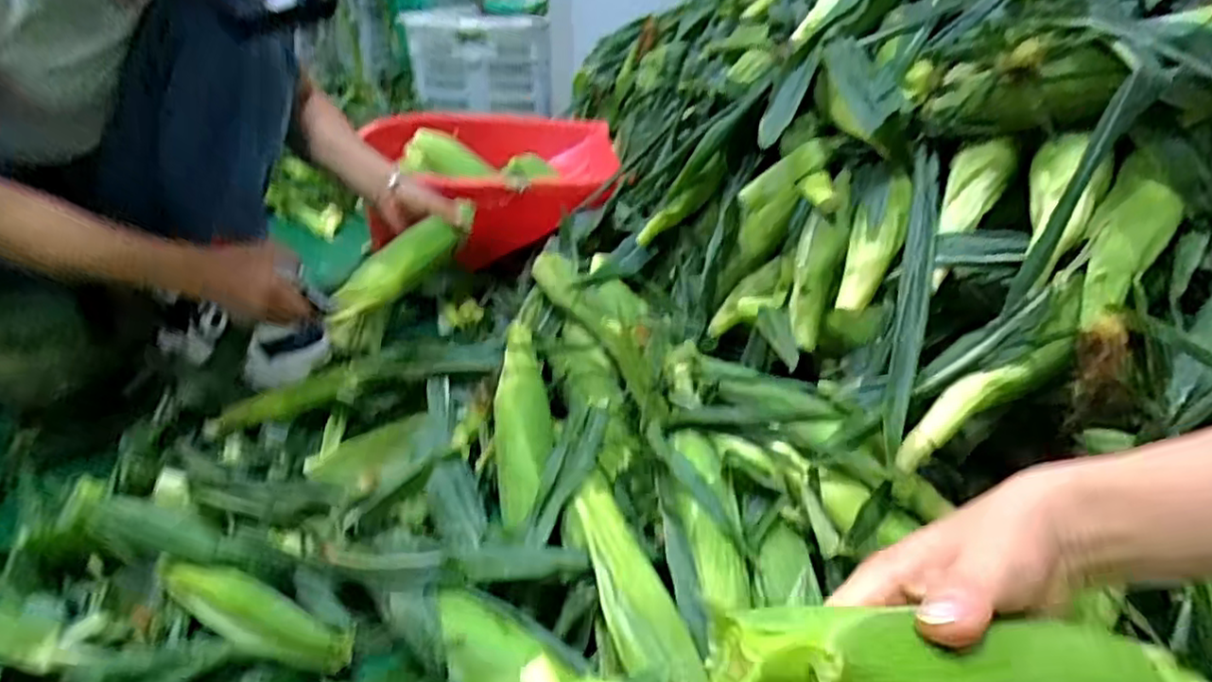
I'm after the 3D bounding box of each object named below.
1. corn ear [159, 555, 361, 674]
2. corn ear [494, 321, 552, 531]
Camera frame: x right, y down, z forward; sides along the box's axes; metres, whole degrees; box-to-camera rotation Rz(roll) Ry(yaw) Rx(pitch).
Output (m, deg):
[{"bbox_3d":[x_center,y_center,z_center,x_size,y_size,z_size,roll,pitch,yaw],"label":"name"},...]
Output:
[{"bbox_3d":[-0.283,0.223,0.560,0.195,0.040,0.038,13,31,22],"label":"corn ear"},{"bbox_3d":[-0.083,0.079,0.700,0.057,0.047,0.221,-1,64,-3],"label":"corn ear"}]

